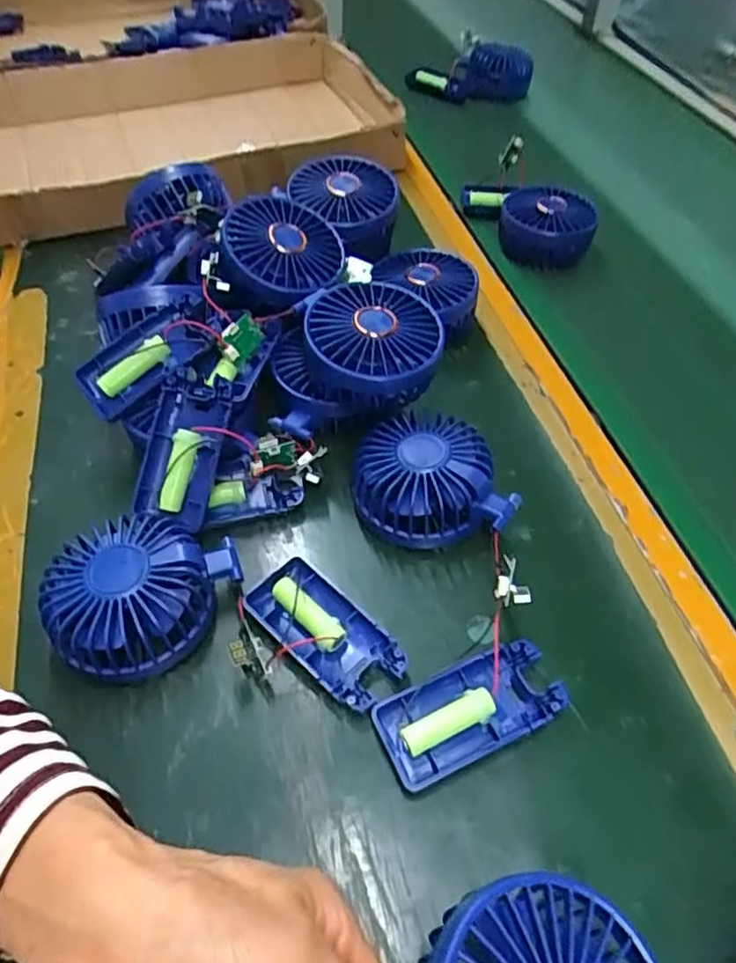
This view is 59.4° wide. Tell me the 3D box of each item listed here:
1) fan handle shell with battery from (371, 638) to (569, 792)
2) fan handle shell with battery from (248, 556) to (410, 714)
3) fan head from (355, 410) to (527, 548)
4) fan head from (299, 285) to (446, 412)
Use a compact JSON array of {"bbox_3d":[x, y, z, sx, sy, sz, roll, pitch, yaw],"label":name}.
[{"bbox_3d":[0.051,0.116,0.325,0.091,0.016,0.043,-20,53,-16],"label":"fan handle shell with battery"},{"bbox_3d":[-0.024,0.083,0.351,0.044,0.025,0.090,-37,59,-26],"label":"fan handle shell with battery"},{"bbox_3d":[0.036,-0.002,0.396,0.092,0.047,0.083,-7,51,-5],"label":"fan head"},{"bbox_3d":[0.003,-0.086,0.411,0.083,0.047,0.081,-4,51,-7],"label":"fan head"}]

